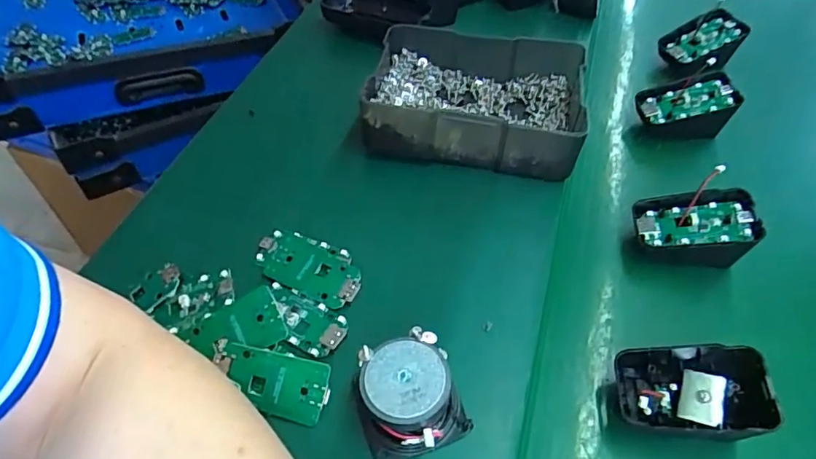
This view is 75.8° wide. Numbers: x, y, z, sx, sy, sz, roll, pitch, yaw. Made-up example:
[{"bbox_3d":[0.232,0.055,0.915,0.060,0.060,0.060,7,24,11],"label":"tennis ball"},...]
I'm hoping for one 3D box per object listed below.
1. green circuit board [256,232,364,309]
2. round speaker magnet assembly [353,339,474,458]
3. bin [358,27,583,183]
[{"bbox_3d":[-0.064,0.021,0.335,0.077,0.008,0.040,21,55,16],"label":"green circuit board"},{"bbox_3d":[0.001,0.085,0.265,0.052,0.034,0.047,-16,54,-12],"label":"round speaker magnet assembly"},{"bbox_3d":[0.054,-0.101,0.418,0.162,0.058,0.120,12,54,7],"label":"bin"}]

